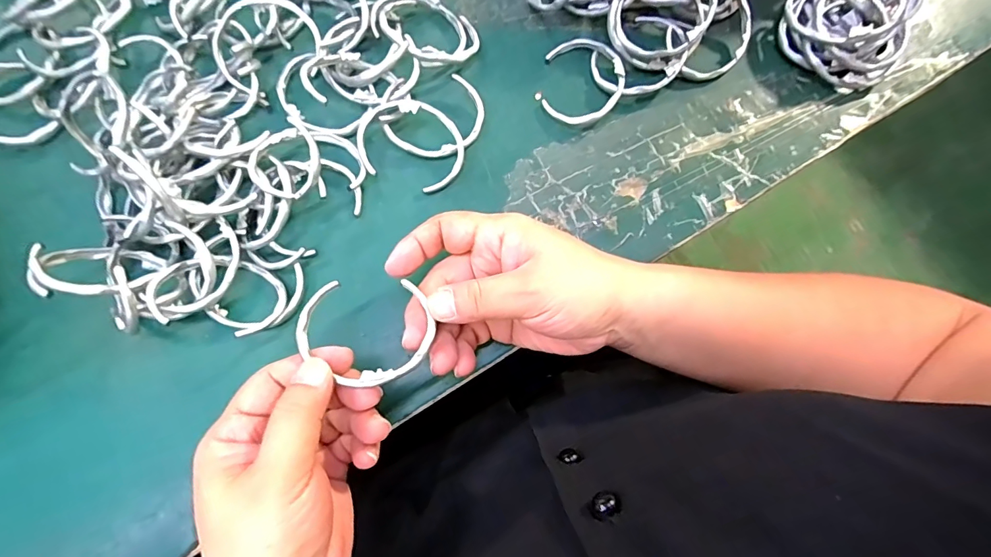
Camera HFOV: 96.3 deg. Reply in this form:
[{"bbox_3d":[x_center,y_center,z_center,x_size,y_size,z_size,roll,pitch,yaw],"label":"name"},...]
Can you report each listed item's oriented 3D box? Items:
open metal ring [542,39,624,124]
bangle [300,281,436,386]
[{"bbox_3d":[0.061,-0.134,0.305,0.052,0.015,0.067,7,76,0],"label":"open metal ring"},{"bbox_3d":[-0.065,0.026,0.221,0.068,0.010,0.052,-3,76,-2],"label":"bangle"}]

